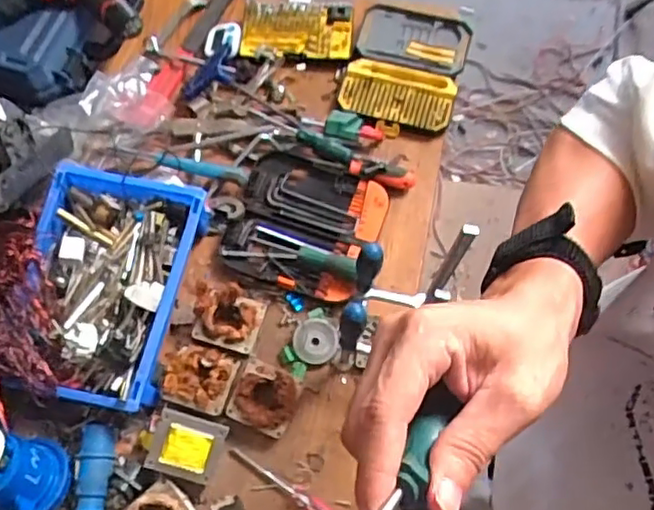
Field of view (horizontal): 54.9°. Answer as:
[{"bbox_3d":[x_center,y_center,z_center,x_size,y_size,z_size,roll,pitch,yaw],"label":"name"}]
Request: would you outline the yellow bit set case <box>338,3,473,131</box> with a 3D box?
[{"bbox_3d":[0.138,-0.333,1.077,0.187,0.029,0.242,14,68,9],"label":"yellow bit set case"}]

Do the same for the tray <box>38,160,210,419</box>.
[{"bbox_3d":[-0.307,0.038,0.870,0.215,0.078,0.323,10,67,8],"label":"tray"}]

